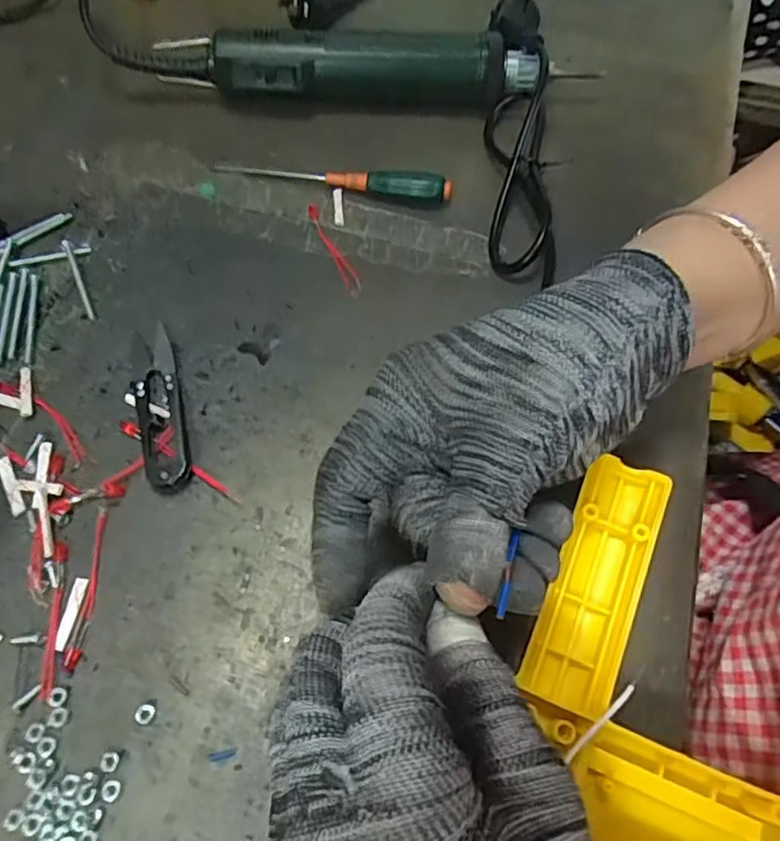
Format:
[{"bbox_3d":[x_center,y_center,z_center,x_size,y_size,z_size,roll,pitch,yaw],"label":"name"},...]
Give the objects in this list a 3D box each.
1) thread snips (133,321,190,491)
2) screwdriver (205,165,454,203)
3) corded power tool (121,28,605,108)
[{"bbox_3d":[-0.114,-0.009,0.313,0.021,0.011,0.091,-14,64,-9],"label":"thread snips"},{"bbox_3d":[-0.036,-0.151,0.392,0.147,0.017,0.012,12,63,4],"label":"screwdriver"},{"bbox_3d":[-0.021,-0.228,0.415,0.281,0.039,0.047,0,62,-2],"label":"corded power tool"}]

